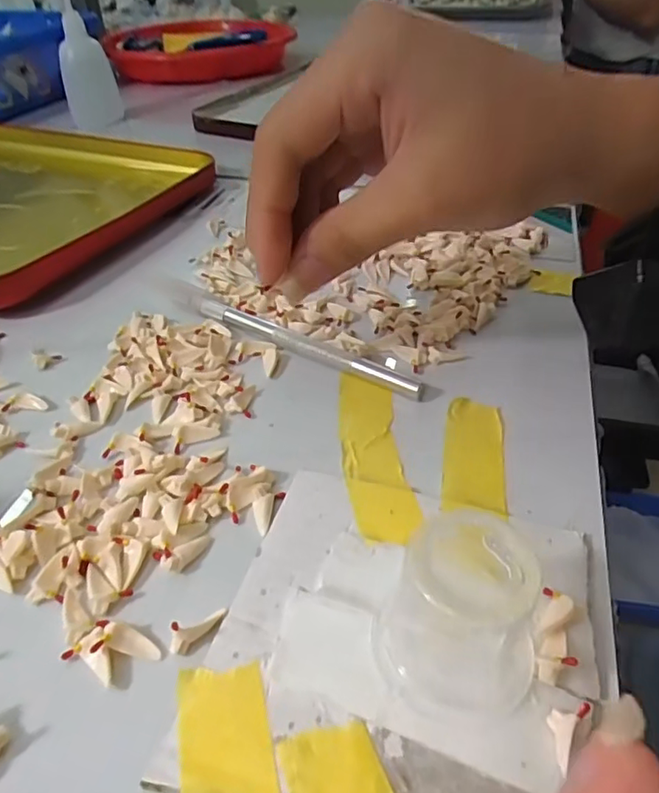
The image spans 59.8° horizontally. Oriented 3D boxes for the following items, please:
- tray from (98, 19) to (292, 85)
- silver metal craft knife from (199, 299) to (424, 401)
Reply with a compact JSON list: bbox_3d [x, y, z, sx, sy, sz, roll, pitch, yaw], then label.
[{"bbox_3d":[-0.133,-0.401,0.657,0.175,0.038,0.180,7,41,9],"label":"tray"},{"bbox_3d":[-0.012,-0.022,0.239,0.111,0.006,0.008,21,46,25],"label":"silver metal craft knife"}]

